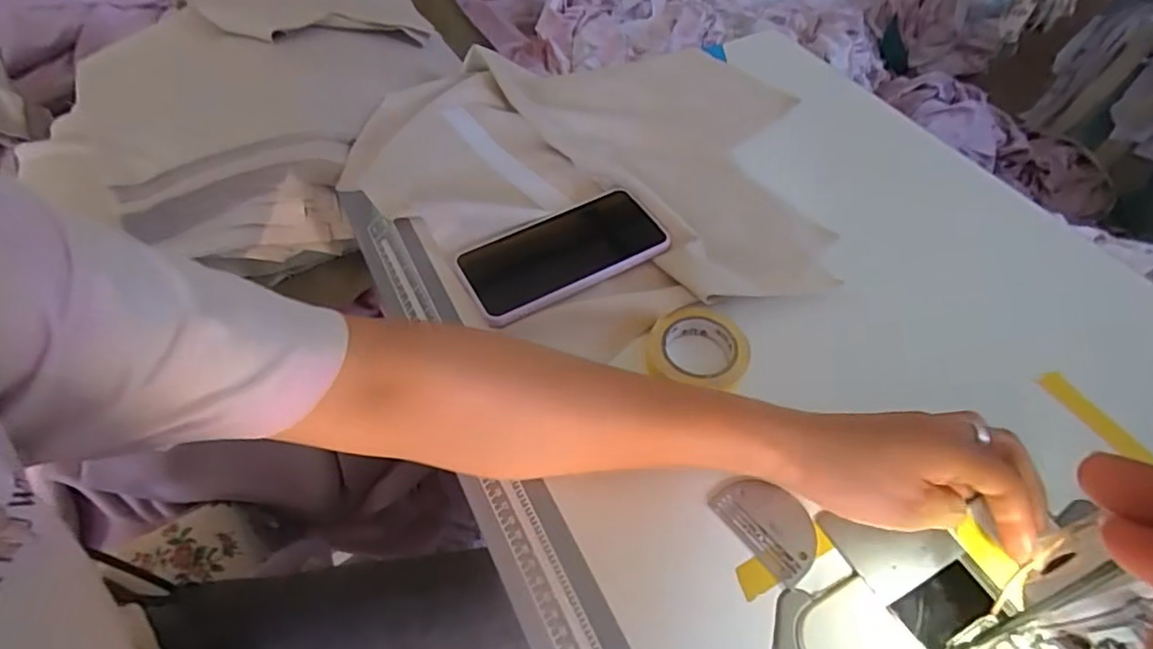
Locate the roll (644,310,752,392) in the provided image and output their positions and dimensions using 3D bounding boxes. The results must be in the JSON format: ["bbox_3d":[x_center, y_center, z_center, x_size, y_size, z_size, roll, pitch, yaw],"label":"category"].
[{"bbox_3d":[0.084,0.018,0.411,0.066,0.018,0.060,0,51,0],"label":"roll"}]

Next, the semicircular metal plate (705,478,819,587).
[{"bbox_3d":[0.114,0.117,0.350,0.042,0.004,0.061,-32,58,-22],"label":"semicircular metal plate"}]

